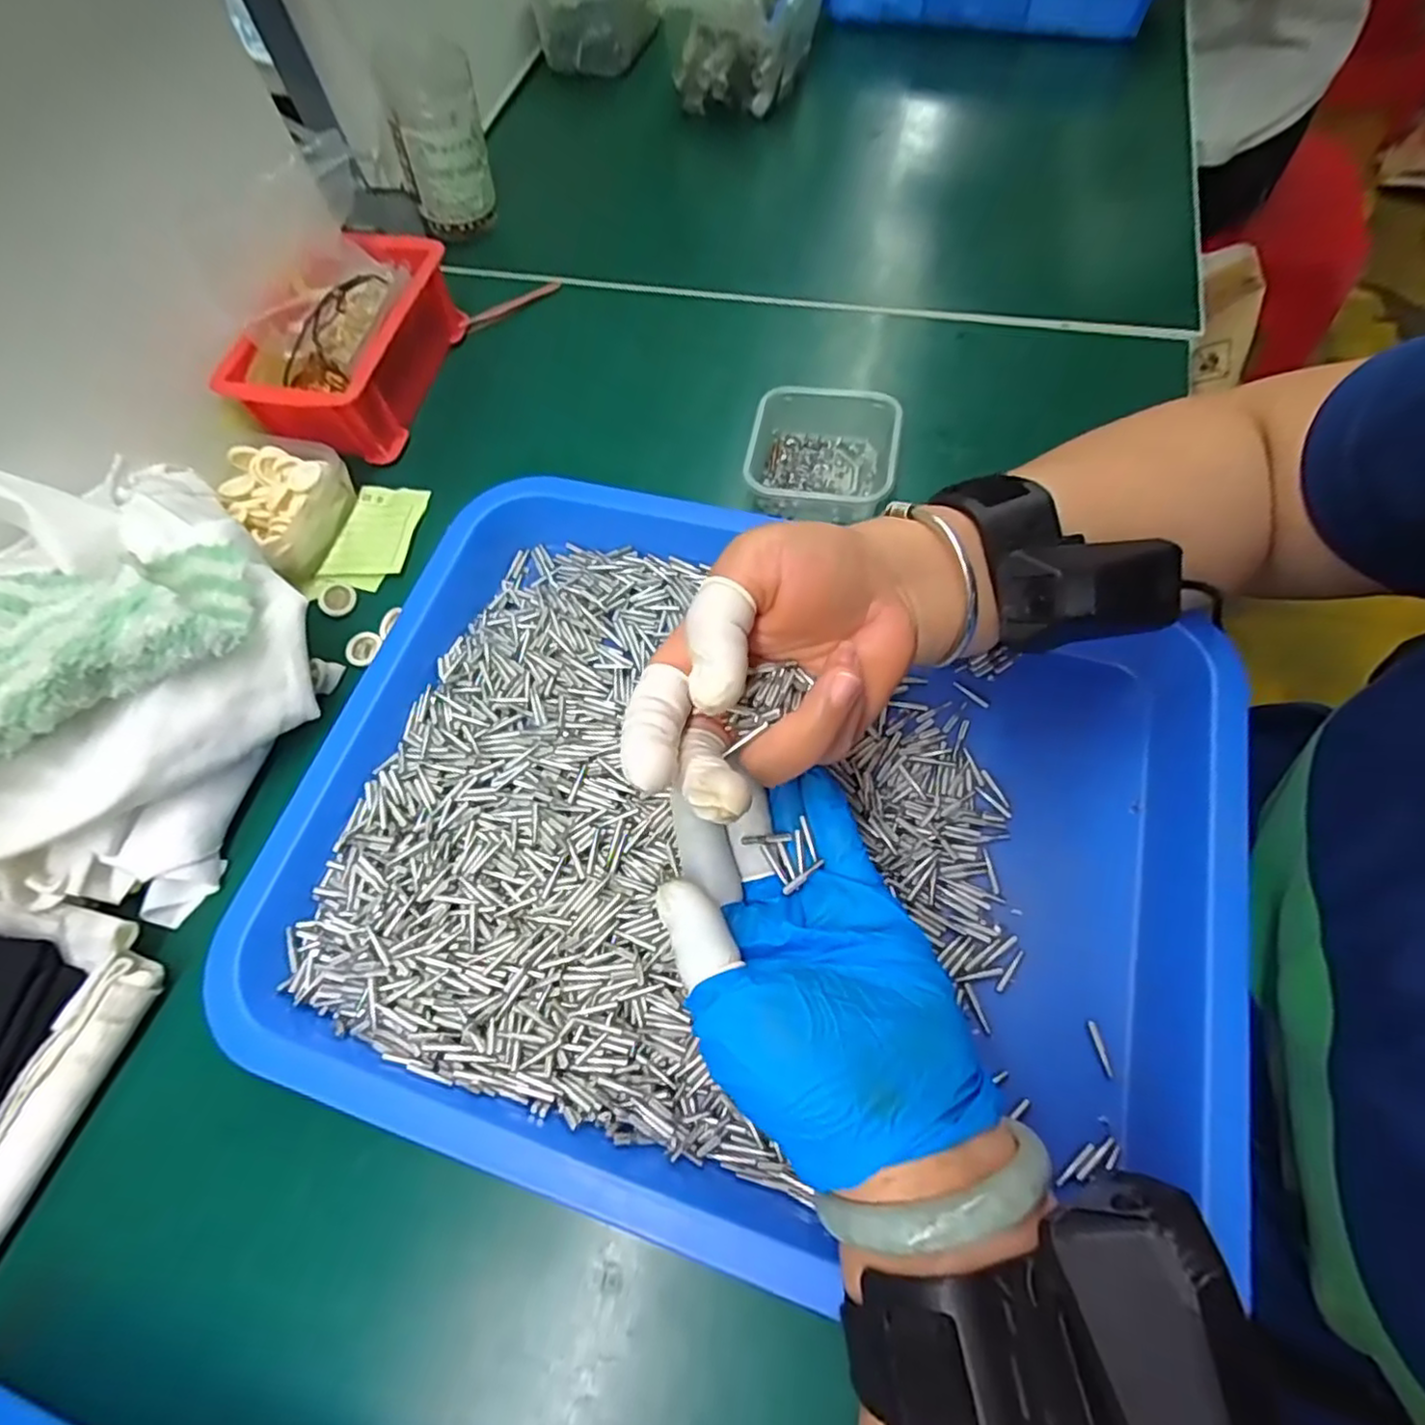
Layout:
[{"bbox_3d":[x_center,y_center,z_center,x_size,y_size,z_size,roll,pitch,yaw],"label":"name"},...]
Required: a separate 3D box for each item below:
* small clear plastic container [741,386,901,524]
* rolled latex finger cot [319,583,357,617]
[{"bbox_3d":[0.060,-0.143,0.378,0.081,0.030,0.078,9,66,8],"label":"small clear plastic container"},{"bbox_3d":[-0.213,-0.064,0.380,0.019,0.004,0.022,-38,70,-16],"label":"rolled latex finger cot"}]

